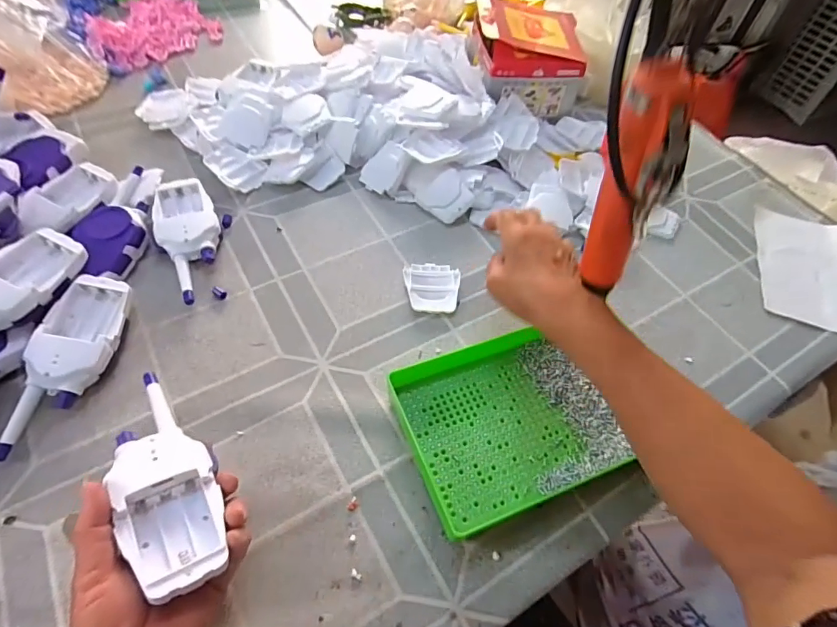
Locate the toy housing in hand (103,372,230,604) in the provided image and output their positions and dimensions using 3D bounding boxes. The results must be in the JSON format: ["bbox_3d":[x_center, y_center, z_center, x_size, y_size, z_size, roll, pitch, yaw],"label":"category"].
[{"bbox_3d":[-0.175,0.108,0.317,0.057,0.026,0.157,-21,58,-19],"label":"toy housing in hand"}]

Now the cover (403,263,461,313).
[{"bbox_3d":[0.015,-0.030,0.514,0.062,0.011,0.066,2,54,-4],"label":"cover"}]

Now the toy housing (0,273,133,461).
[{"bbox_3d":[-0.309,0.042,0.406,0.063,0.032,0.163,4,56,-3],"label":"toy housing"}]

